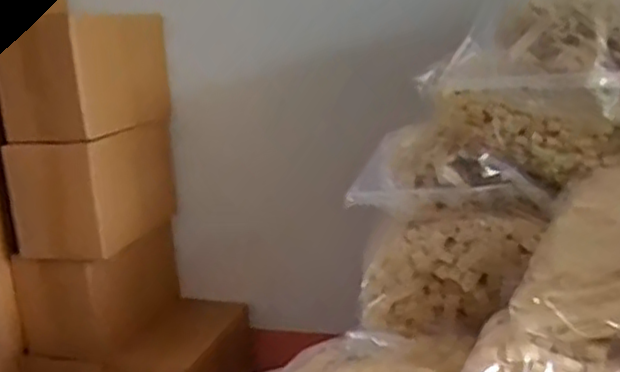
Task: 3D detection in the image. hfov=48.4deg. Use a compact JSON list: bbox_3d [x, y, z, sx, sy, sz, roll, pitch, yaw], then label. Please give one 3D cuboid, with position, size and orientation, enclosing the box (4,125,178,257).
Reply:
[{"bbox_3d":[-0.459,-0.003,1.510,0.206,0.228,0.334,-2,14,14],"label":"box"}]

